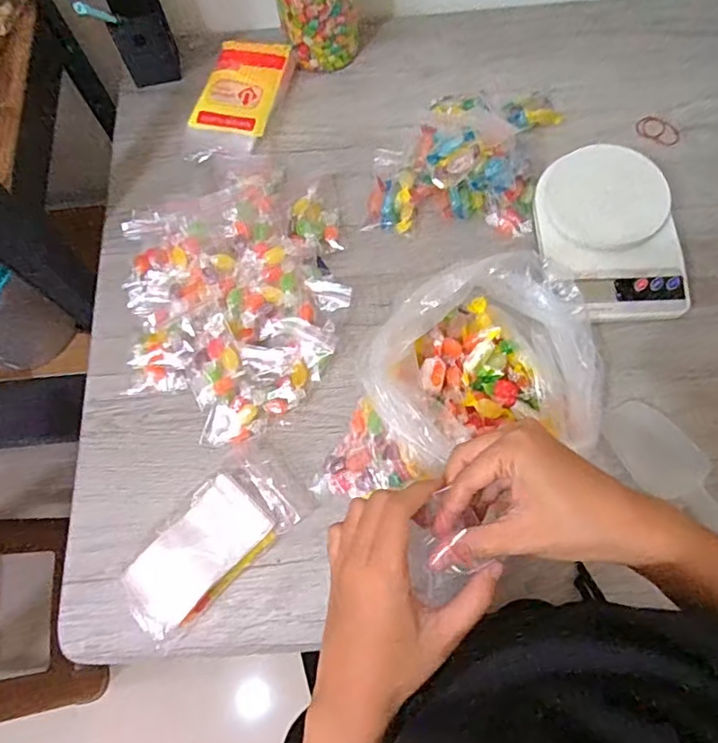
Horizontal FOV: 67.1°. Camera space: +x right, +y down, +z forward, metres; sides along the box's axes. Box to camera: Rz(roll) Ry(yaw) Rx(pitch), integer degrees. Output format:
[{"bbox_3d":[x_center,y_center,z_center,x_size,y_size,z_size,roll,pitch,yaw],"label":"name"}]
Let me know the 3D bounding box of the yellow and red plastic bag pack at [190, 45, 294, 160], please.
[{"bbox_3d":[-0.136,-0.305,0.609,0.088,0.028,0.150,16,72,8],"label":"yellow and red plastic bag pack"}]

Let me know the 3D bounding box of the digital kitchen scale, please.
[{"bbox_3d":[0.242,-0.132,0.527,0.126,0.042,0.175,-8,71,0],"label":"digital kitchen scale"}]

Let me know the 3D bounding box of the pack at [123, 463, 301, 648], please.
[{"bbox_3d":[-0.128,0.145,0.452,0.145,0.025,0.074,-40,74,-12],"label":"pack"}]

